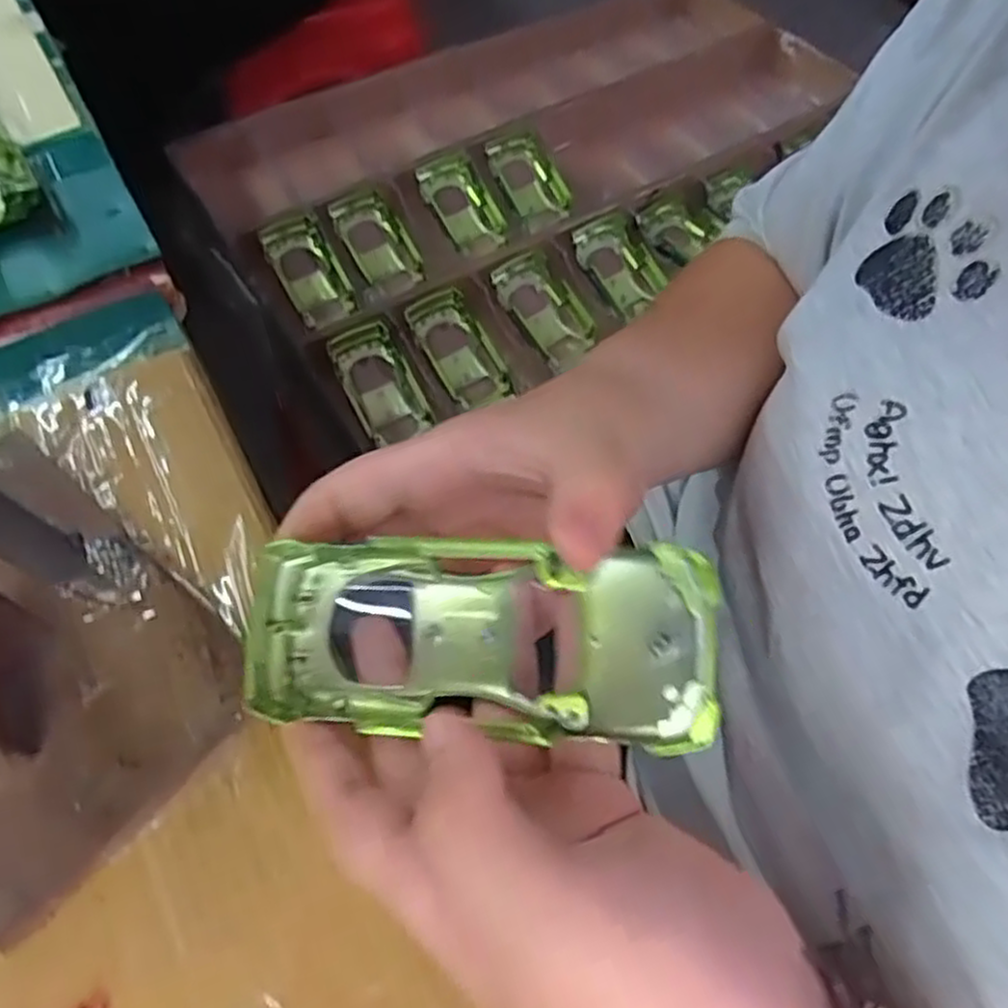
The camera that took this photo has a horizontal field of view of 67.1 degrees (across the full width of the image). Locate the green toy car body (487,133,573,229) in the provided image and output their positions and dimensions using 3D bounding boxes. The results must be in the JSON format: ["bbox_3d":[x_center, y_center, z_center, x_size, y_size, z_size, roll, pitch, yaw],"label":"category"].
[{"bbox_3d":[0.028,-0.308,0.750,0.061,0.052,0.109,-18,62,-10],"label":"green toy car body"}]

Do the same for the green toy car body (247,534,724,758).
[{"bbox_3d":[-0.010,0.039,0.224,0.139,0.032,0.054,0,79,16],"label":"green toy car body"}]

